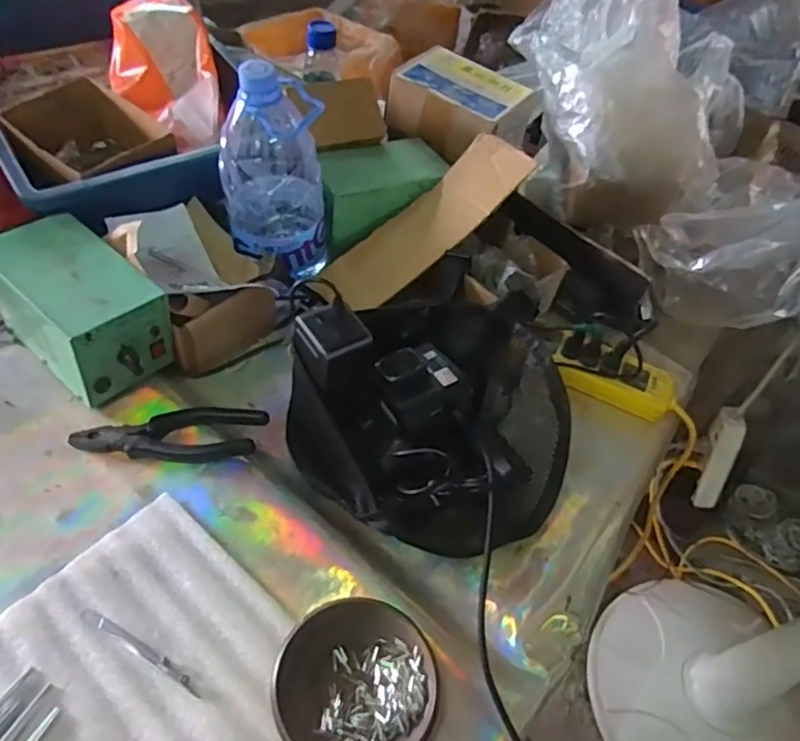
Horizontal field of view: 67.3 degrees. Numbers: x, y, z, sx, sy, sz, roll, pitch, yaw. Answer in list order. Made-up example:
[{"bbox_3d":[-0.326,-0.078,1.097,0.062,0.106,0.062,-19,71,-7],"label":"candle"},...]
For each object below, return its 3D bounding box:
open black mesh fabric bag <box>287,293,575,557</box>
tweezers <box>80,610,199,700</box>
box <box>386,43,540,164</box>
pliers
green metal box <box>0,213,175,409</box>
[{"bbox_3d":[0.032,0.037,0.553,0.251,0.099,0.247,20,50,11],"label":"open black mesh fabric bag"},{"bbox_3d":[-0.185,0.199,0.428,0.105,0.004,0.009,26,51,13],"label":"tweezers"},{"bbox_3d":[0.079,-0.341,0.787,0.161,0.073,0.128,33,53,18],"label":"box"},{"bbox_3d":[-0.203,0.061,0.536,0.163,0.016,0.050,-6,51,-13],"label":"pliers"},{"bbox_3d":[-0.299,-0.059,0.560,0.164,0.110,0.095,35,54,22],"label":"green metal box"}]

